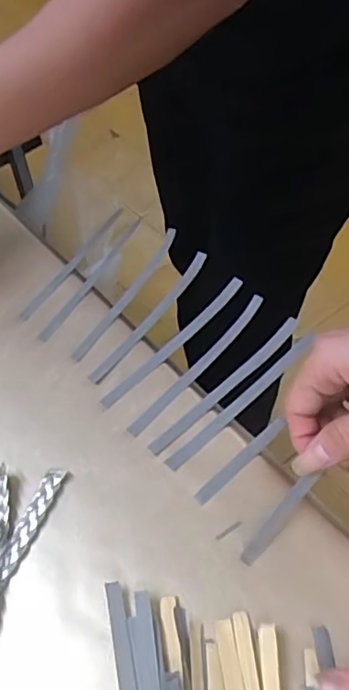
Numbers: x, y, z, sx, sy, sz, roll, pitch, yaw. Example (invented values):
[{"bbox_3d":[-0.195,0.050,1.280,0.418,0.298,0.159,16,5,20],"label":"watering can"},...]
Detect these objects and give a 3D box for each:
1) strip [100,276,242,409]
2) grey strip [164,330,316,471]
[{"bbox_3d":[-0.001,-0.004,0.400,0.127,0.023,0.011,-37,58,-24],"label":"strip"},{"bbox_3d":[0.043,0.033,0.367,0.123,0.023,0.009,-35,57,-23],"label":"grey strip"}]

